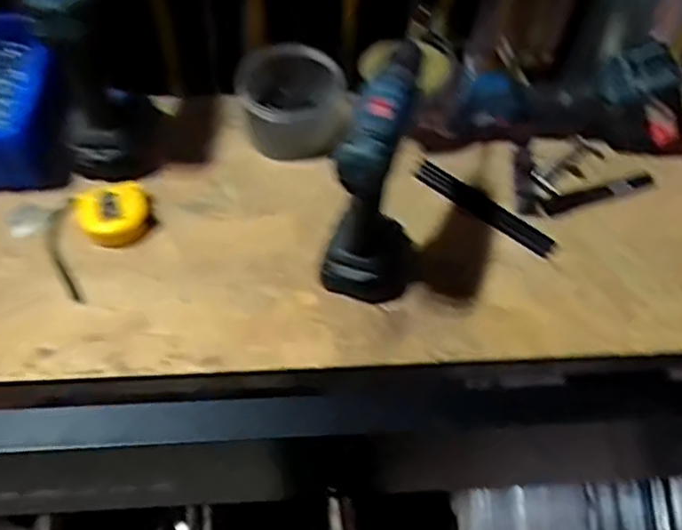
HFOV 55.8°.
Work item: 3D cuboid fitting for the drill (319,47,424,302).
[{"bbox_3d":[0.037,-0.082,0.593,0.084,0.214,0.149,12,58,5],"label":"drill"}]

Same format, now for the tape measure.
[{"bbox_3d":[-0.233,-0.053,0.669,0.072,0.028,0.069,1,58,-2],"label":"tape measure"}]

